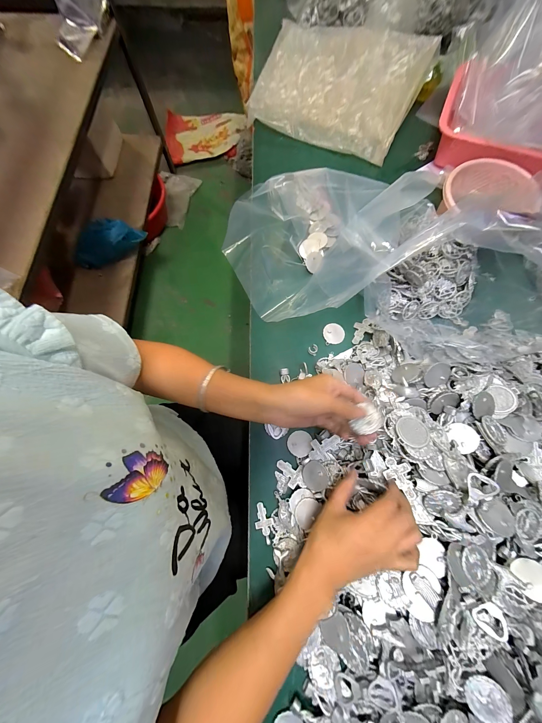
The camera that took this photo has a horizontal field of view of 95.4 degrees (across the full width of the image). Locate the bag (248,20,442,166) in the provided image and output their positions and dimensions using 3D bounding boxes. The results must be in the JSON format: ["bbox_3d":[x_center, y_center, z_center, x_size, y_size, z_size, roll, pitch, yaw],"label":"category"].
[{"bbox_3d":[0.135,-0.588,0.528,0.334,0.051,0.237,23,100,4],"label":"bag"}]

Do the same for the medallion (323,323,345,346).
[{"bbox_3d":[0.107,-0.047,0.422,0.035,0.006,0.036,0,74,0],"label":"medallion"}]

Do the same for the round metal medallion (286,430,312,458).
[{"bbox_3d":[0.042,0.120,0.361,0.035,0.004,0.036,-5,65,11],"label":"round metal medallion"}]

